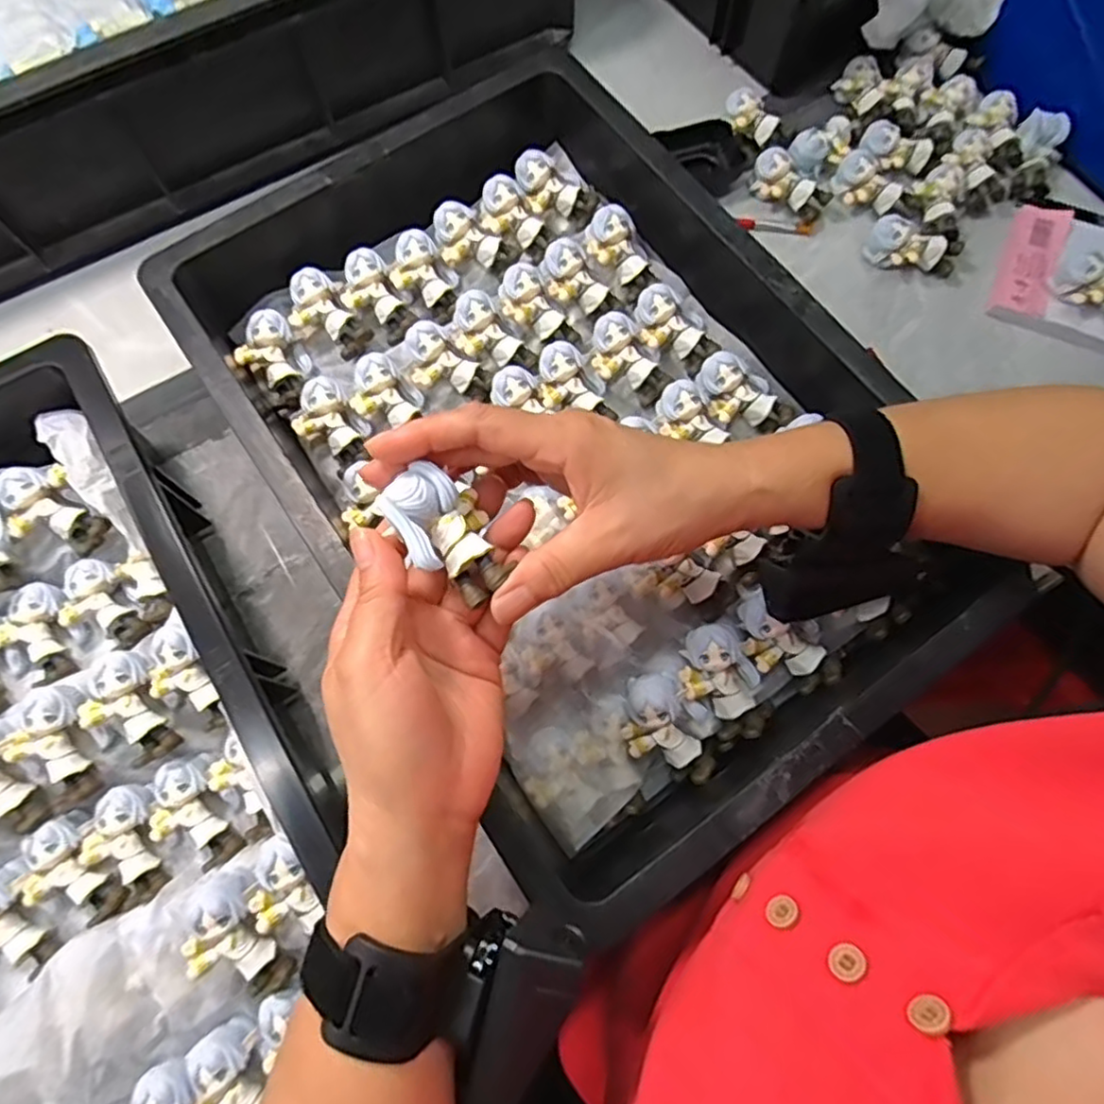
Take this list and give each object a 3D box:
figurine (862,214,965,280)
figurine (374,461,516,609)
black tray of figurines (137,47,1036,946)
[{"bbox_3d":[0.262,-0.220,0.479,0.064,0.031,0.030,26,75,8],"label":"figurine"},{"bbox_3d":[-0.040,-0.006,0.263,0.035,0.029,0.055,-33,76,-10],"label":"figurine"},{"bbox_3d":[0.007,-0.072,0.384,0.297,0.075,0.439,-34,76,-10],"label":"black tray of figurines"}]

